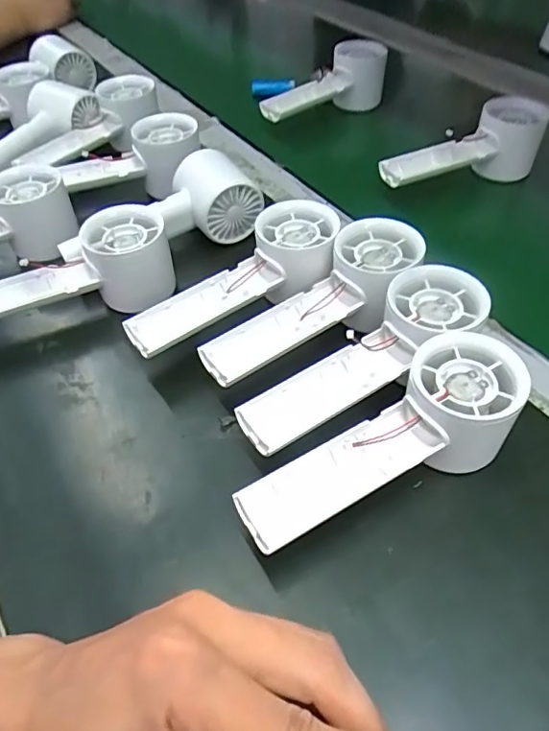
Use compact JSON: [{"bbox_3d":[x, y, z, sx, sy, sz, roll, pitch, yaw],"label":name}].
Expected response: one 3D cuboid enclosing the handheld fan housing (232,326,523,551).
[{"bbox_3d":[0.055,0.042,0.277,0.156,0.055,0.052,-22,51,-18],"label":"handheld fan housing"}]

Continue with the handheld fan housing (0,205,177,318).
[{"bbox_3d":[-0.152,-0.058,0.381,0.157,0.067,0.060,-17,49,-14],"label":"handheld fan housing"}]

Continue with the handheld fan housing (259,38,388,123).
[{"bbox_3d":[0.049,-0.301,0.585,0.155,0.063,0.052,-25,52,-20],"label":"handheld fan housing"}]

